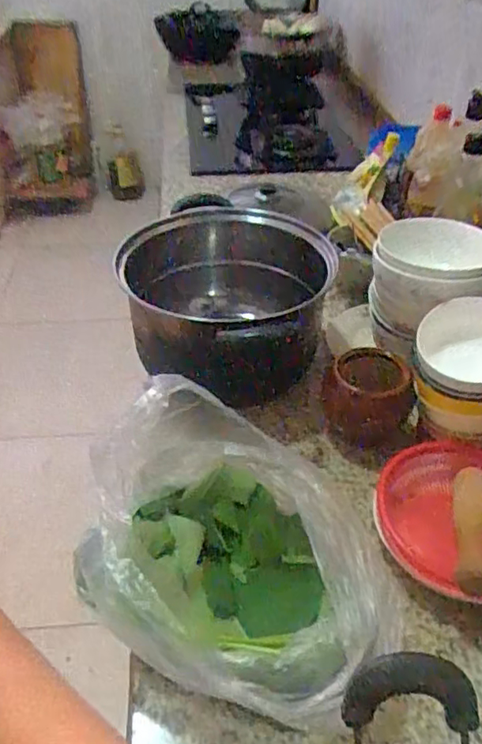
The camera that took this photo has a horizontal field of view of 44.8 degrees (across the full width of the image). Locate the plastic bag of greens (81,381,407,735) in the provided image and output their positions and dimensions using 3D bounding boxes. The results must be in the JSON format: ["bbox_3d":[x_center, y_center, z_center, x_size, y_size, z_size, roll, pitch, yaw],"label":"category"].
[{"bbox_3d":[0.004,0.135,0.502,0.262,0.180,0.222,26,47,27],"label":"plastic bag of greens"}]

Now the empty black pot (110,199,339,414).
[{"bbox_3d":[-0.018,-0.104,0.801,0.242,0.166,0.243,0,41,0],"label":"empty black pot"}]

